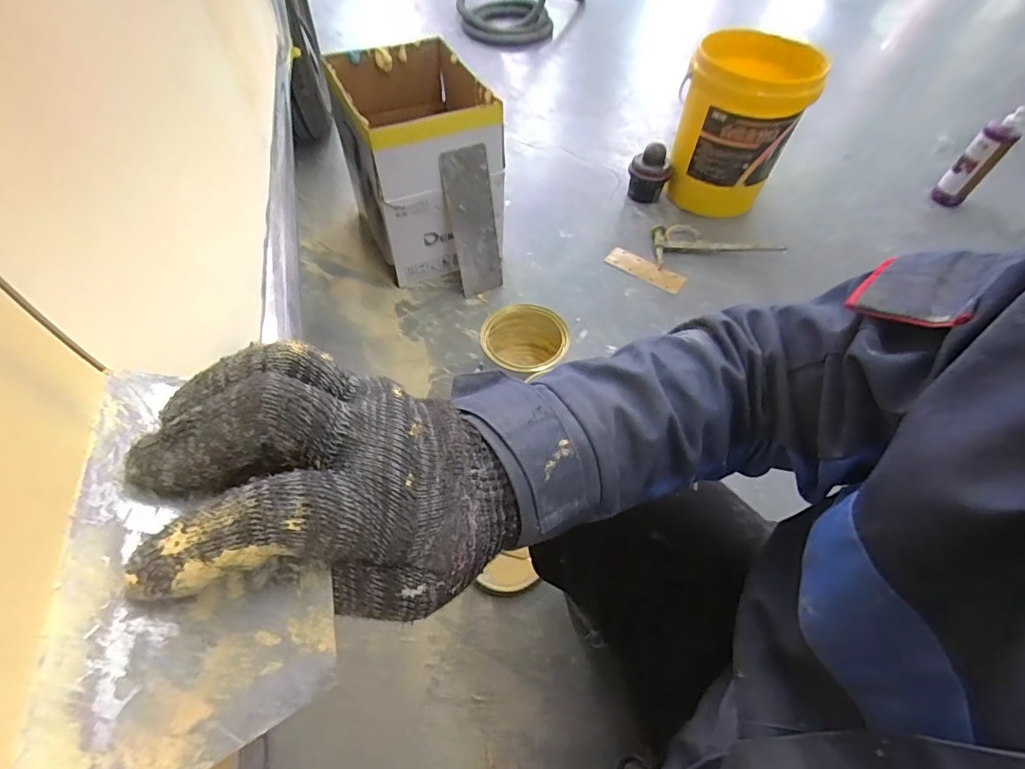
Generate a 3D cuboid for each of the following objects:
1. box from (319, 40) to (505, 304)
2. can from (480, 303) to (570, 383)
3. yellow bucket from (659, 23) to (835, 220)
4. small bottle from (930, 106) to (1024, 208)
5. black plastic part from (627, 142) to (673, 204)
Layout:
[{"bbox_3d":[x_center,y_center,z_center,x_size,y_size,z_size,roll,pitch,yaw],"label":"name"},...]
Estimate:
[{"bbox_3d":[-0.213,-0.502,1.116,0.289,0.364,0.417,-21,58,-15],"label":"box"},{"bbox_3d":[0.023,-0.056,0.948,0.158,0.131,0.154,0,55,-1],"label":"can"},{"bbox_3d":[0.574,-0.671,1.264,0.283,0.347,0.281,15,56,9],"label":"yellow bucket"},{"bbox_3d":[1.236,-0.596,1.275,0.082,0.254,0.082,-39,64,-24],"label":"small bottle"},{"bbox_3d":[0.376,-0.580,1.319,0.105,0.151,0.112,17,57,11],"label":"black plastic part"}]

